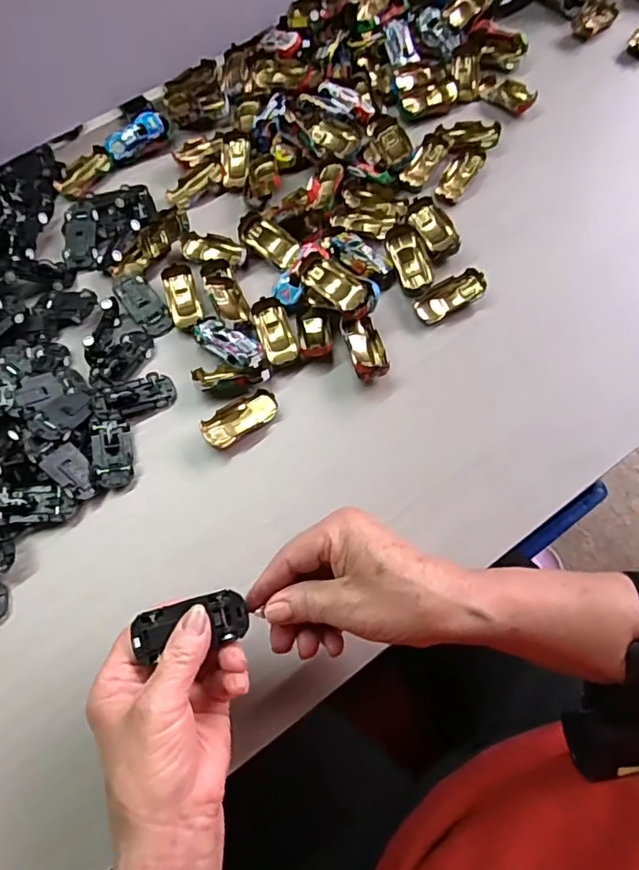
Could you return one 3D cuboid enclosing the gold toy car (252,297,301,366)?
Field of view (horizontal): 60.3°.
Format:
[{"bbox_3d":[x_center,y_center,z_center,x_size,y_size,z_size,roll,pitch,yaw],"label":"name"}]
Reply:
[{"bbox_3d":[-0.038,-0.088,0.476,0.028,0.014,0.062,-18,73,-7],"label":"gold toy car"}]

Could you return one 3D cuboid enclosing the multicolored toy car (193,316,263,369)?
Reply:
[{"bbox_3d":[-0.079,-0.079,0.464,0.066,0.022,0.029,37,75,11],"label":"multicolored toy car"}]

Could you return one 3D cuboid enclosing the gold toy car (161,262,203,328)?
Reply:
[{"bbox_3d":[-0.123,-0.124,0.492,0.027,0.015,0.065,-15,72,-6],"label":"gold toy car"}]

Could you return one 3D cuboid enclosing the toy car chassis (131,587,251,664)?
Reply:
[{"bbox_3d":[-0.073,0.109,0.314,0.062,0.005,0.029,-11,72,-8],"label":"toy car chassis"}]

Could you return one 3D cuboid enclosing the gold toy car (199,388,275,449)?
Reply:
[{"bbox_3d":[-0.064,-0.013,0.448,0.064,0.018,0.028,-34,75,-12],"label":"gold toy car"}]

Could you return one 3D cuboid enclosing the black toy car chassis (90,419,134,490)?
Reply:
[{"bbox_3d":[-0.166,0.015,0.440,0.029,0.017,0.054,-11,72,-5],"label":"black toy car chassis"}]

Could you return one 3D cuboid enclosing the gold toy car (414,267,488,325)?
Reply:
[{"bbox_3d":[0.111,-0.121,0.479,0.065,0.020,0.032,-28,74,-10],"label":"gold toy car"}]

